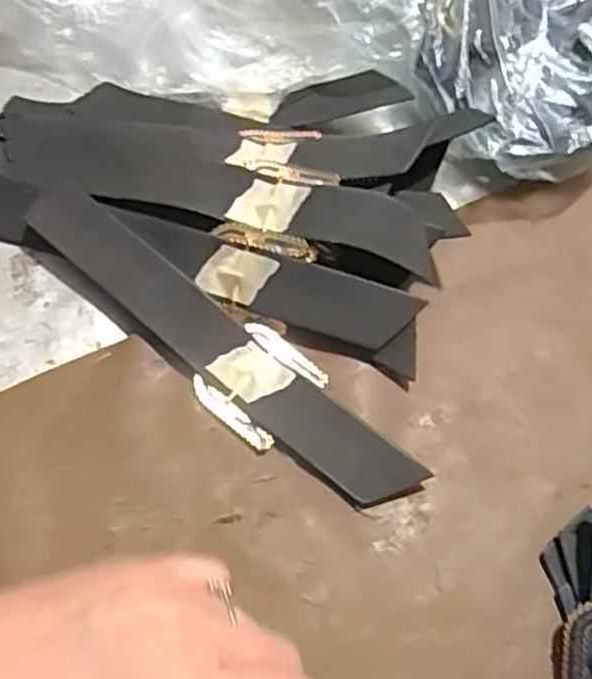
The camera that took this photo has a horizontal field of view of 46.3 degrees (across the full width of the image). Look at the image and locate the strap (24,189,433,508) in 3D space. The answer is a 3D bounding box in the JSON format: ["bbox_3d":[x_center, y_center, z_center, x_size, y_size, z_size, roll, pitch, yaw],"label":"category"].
[{"bbox_3d":[-0.039,0.000,0.326,0.220,0.020,0.046,39,67,15],"label":"strap"}]

